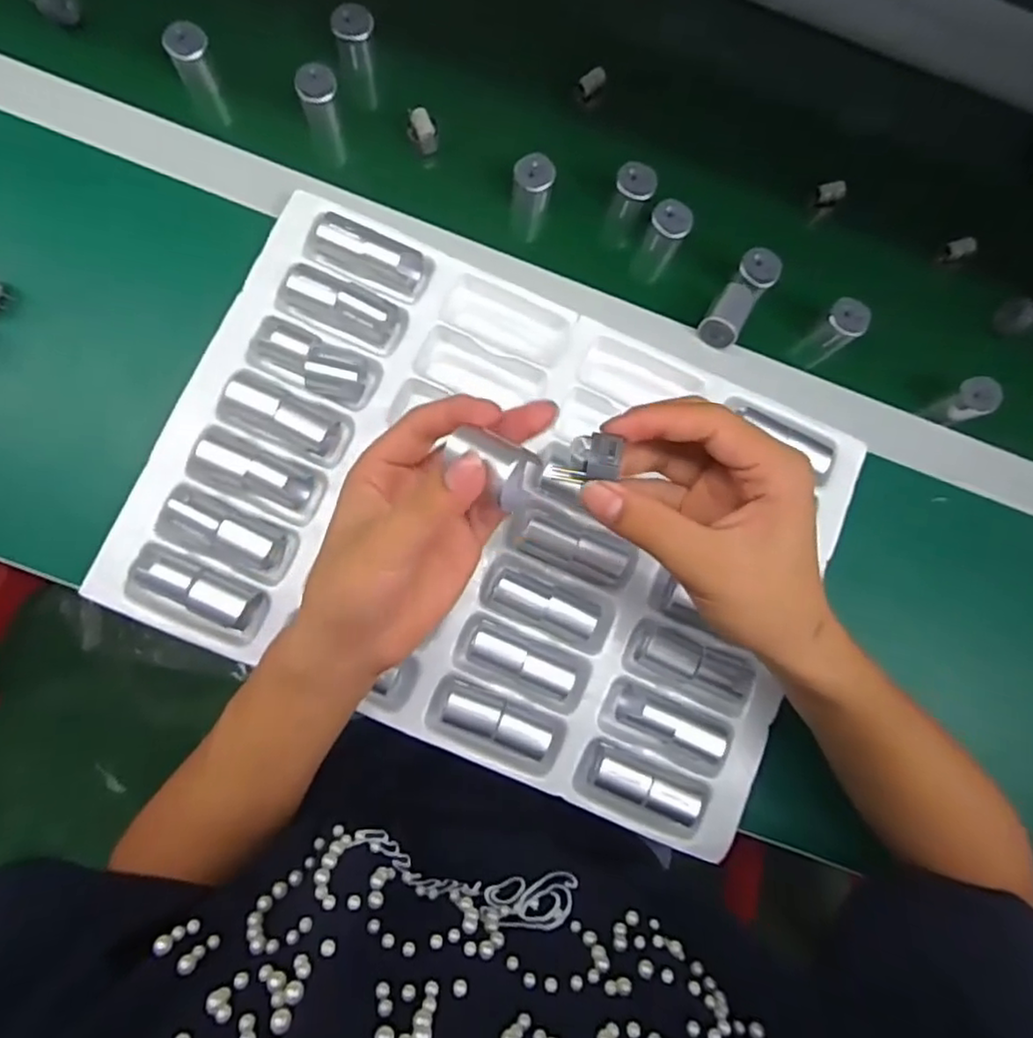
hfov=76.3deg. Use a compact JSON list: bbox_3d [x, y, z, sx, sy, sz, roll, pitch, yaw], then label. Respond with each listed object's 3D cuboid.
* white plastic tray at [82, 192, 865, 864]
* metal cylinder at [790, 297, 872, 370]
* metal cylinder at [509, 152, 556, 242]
[{"bbox_3d":[-0.009,-0.006,0.460,0.453,0.040,0.322,24,84,-2],"label":"white plastic tray"},{"bbox_3d":[0.248,-0.146,0.520,0.029,0.063,0.034,39,84,-1],"label":"metal cylinder"},{"bbox_3d":[0.011,-0.252,0.519,0.028,0.085,0.027,0,86,-4],"label":"metal cylinder"}]

